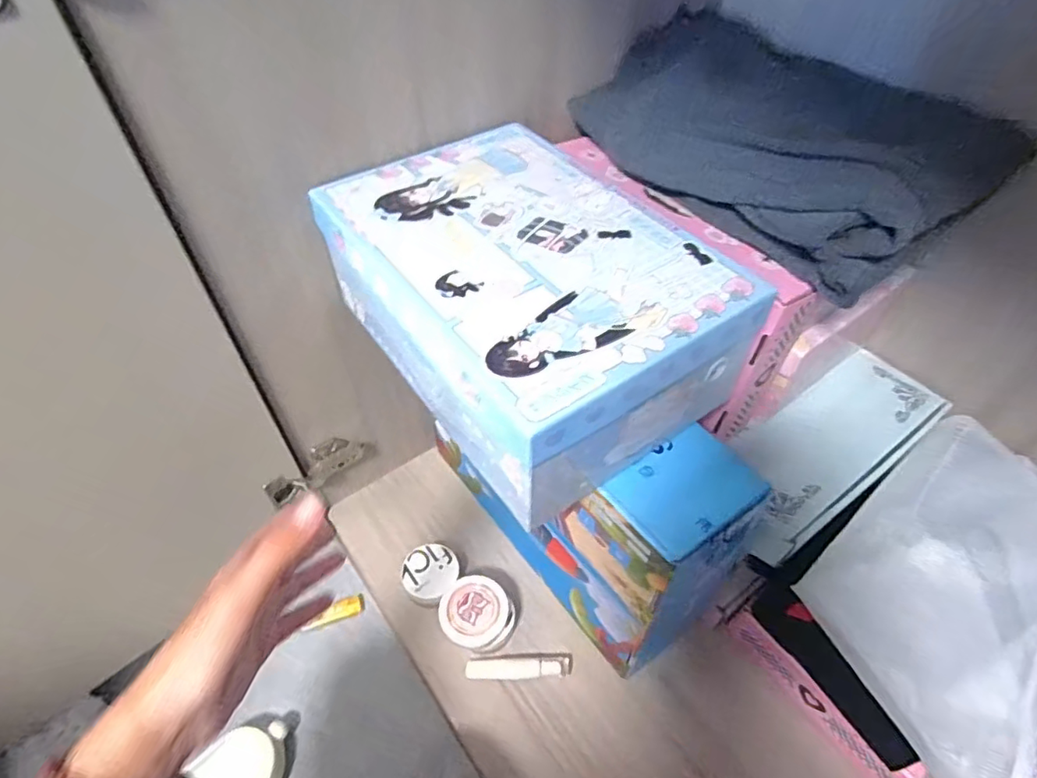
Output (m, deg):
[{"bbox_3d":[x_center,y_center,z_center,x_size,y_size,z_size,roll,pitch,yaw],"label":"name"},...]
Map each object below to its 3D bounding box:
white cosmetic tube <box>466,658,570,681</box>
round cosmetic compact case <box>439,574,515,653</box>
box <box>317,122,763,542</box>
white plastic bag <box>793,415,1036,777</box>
[{"bbox_3d":[-0.001,0.291,0.603,0.105,0.018,0.019,-1,49,1],"label":"white cosmetic tube"},{"bbox_3d":[-0.046,0.241,0.623,0.070,0.051,0.075,-1,49,1],"label":"round cosmetic compact case"},{"bbox_3d":[0.005,-0.072,0.458,0.205,0.115,0.285,-30,55,-22],"label":"box"},{"bbox_3d":[0.401,0.170,0.506,0.292,0.082,0.207,-33,56,-24],"label":"white plastic bag"}]

